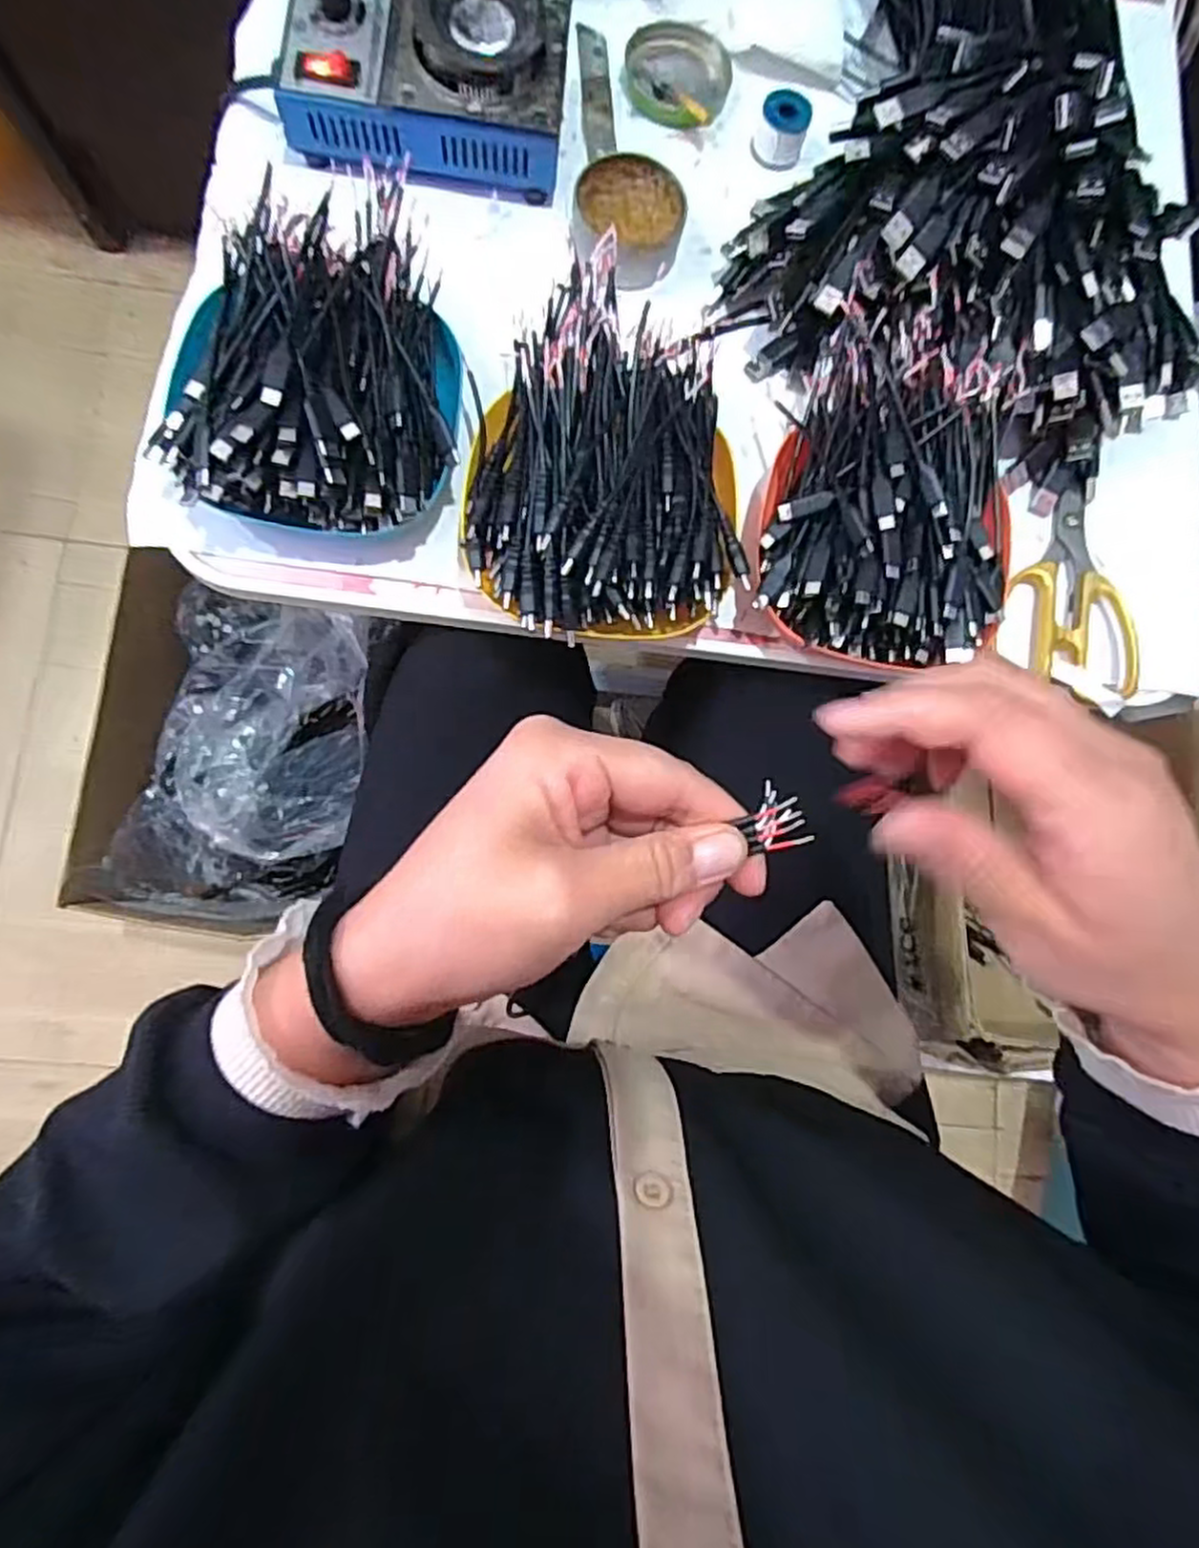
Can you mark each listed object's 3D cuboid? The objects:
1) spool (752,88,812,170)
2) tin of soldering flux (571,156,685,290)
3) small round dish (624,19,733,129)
[{"bbox_3d":[0.111,-0.393,0.453,0.030,0.027,0.030,1,83,-6],"label":"spool"},{"bbox_3d":[0.016,-0.321,0.431,0.064,0.021,0.065,1,83,-6],"label":"tin of soldering flux"},{"bbox_3d":[0.048,-0.440,0.461,0.066,0.021,0.073,23,81,-3],"label":"small round dish"}]

